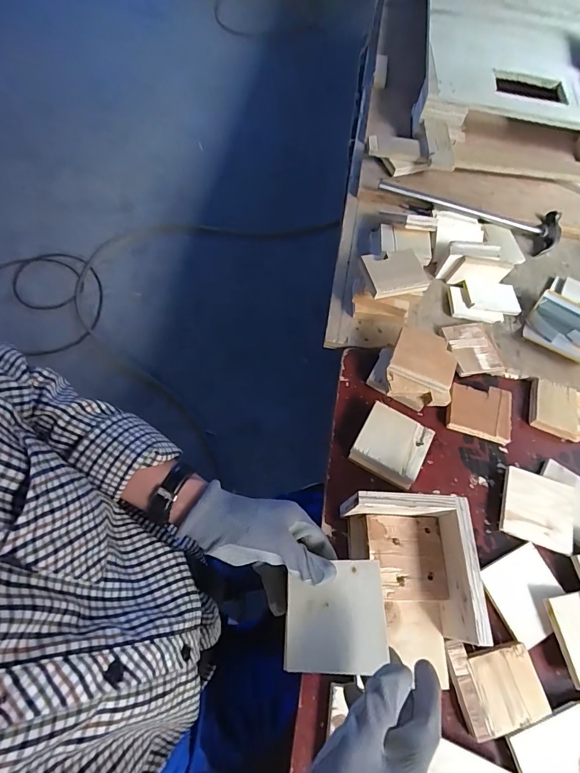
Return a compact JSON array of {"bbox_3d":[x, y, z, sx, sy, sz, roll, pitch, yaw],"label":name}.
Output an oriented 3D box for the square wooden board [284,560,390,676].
[{"bbox_3d":[0.041,0.214,0.364,0.091,0.007,0.089,-4,64,8],"label":"square wooden board"}]

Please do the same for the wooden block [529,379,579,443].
[{"bbox_3d":[0.422,0.039,0.605,0.092,0.018,0.087,18,62,6],"label":"wooden block"}]

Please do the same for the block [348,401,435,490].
[{"bbox_3d":[0.141,0.083,0.542,0.092,0.029,0.092,28,64,11],"label":"block"}]

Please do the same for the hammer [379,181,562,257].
[{"bbox_3d":[0.352,-0.347,0.777,0.363,0.042,0.087,18,65,4],"label":"hammer"}]

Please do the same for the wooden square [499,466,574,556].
[{"bbox_3d":[0.331,0.163,0.519,0.087,0.006,0.090,17,68,8],"label":"wooden square"}]

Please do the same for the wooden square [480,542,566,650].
[{"bbox_3d":[0.293,0.257,0.481,0.090,0.009,0.089,-21,65,-14],"label":"wooden square"}]

